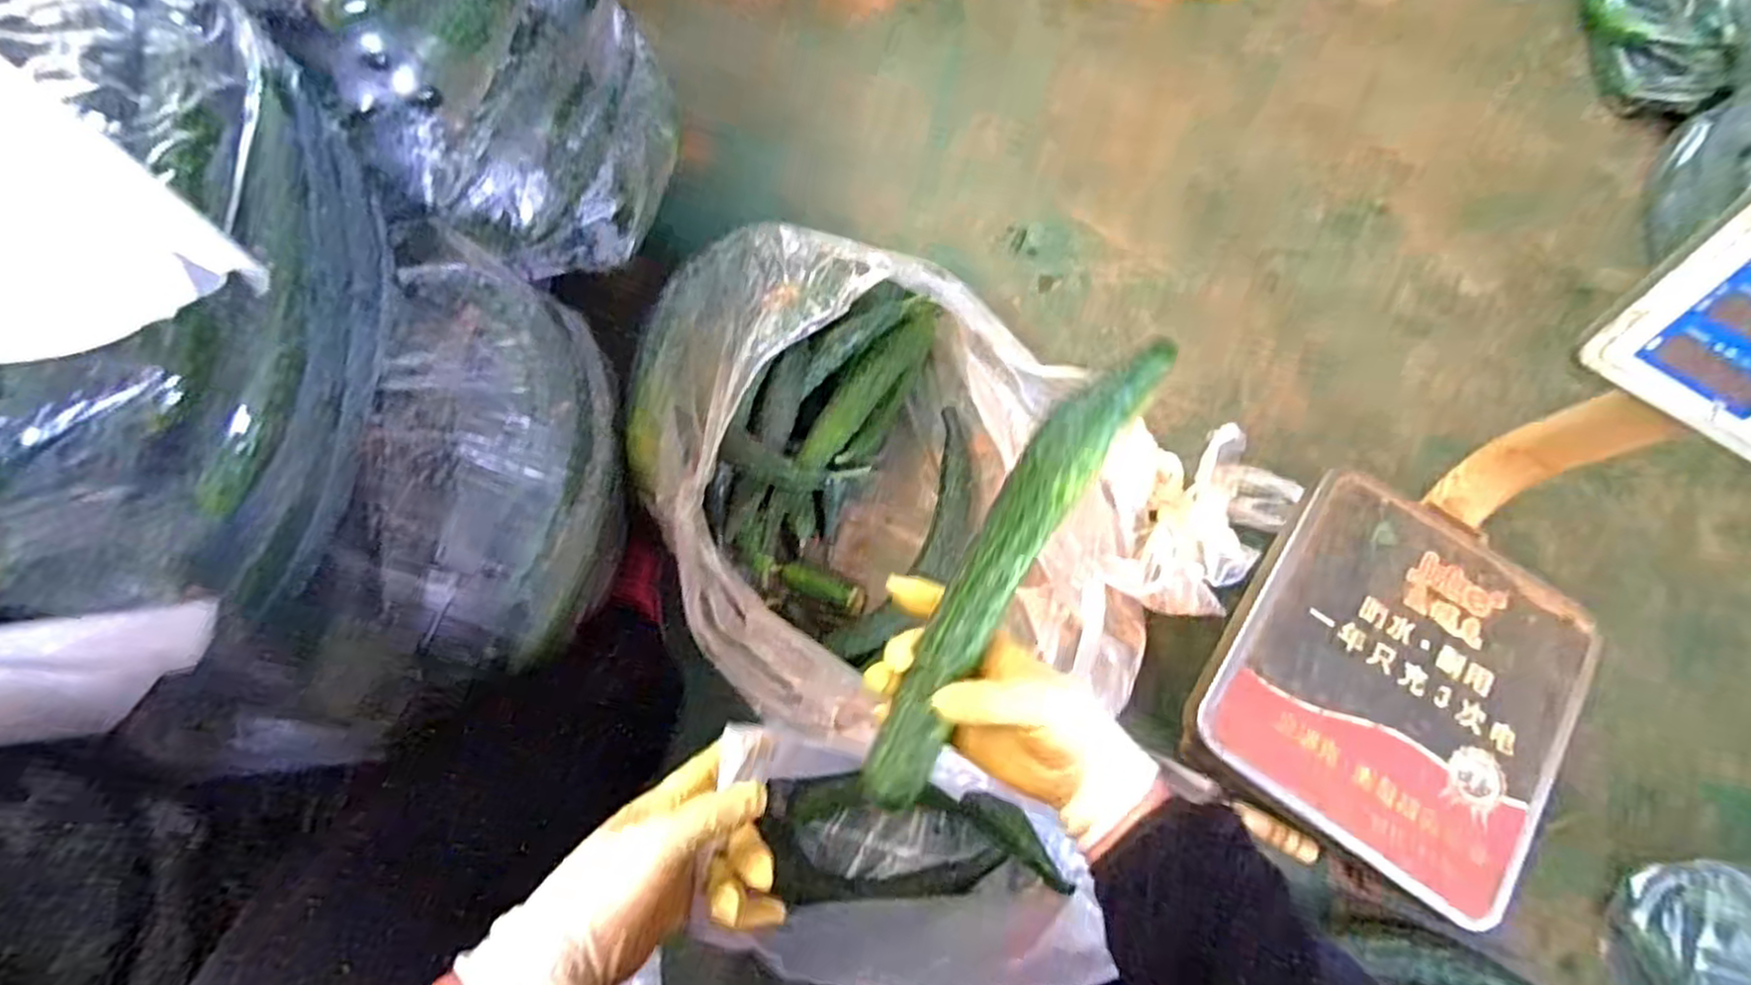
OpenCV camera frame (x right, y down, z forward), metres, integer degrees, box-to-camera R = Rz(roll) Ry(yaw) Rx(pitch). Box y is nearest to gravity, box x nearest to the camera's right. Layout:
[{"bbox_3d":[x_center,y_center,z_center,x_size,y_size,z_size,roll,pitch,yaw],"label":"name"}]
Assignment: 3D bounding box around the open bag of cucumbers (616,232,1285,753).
[{"bbox_3d":[0.063,0.016,0.710,0.601,0.207,0.445,27,73,5],"label":"open bag of cucumbers"}]

